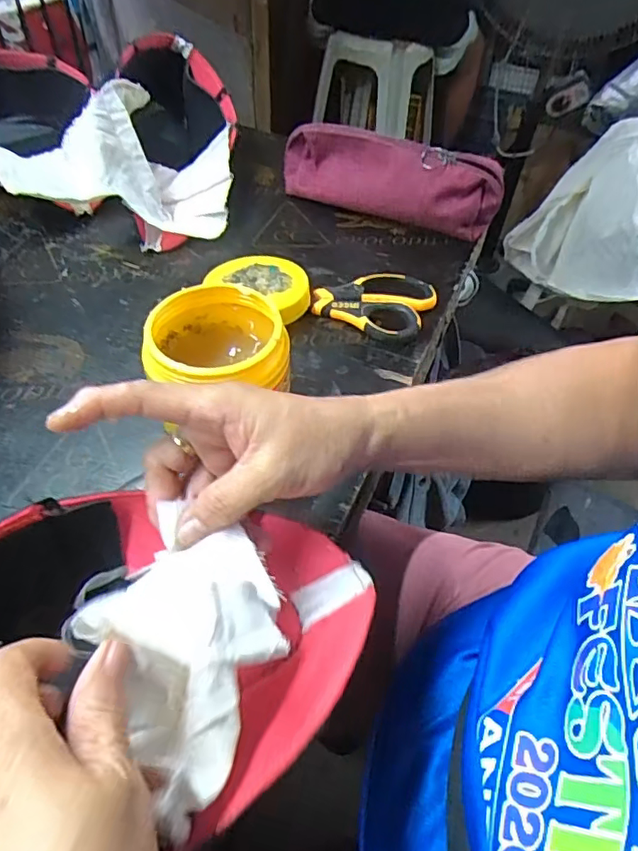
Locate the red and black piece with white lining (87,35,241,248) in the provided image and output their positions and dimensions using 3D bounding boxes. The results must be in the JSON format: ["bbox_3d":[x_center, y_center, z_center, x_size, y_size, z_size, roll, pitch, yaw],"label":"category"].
[{"bbox_3d":[-0.149,-0.308,0.588,0.112,0.109,0.267,-6,51,-5],"label":"red and black piece with white lining"}]

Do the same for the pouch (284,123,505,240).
[{"bbox_3d":[0.070,-0.255,0.581,0.230,0.075,0.051,22,53,17],"label":"pouch"}]

